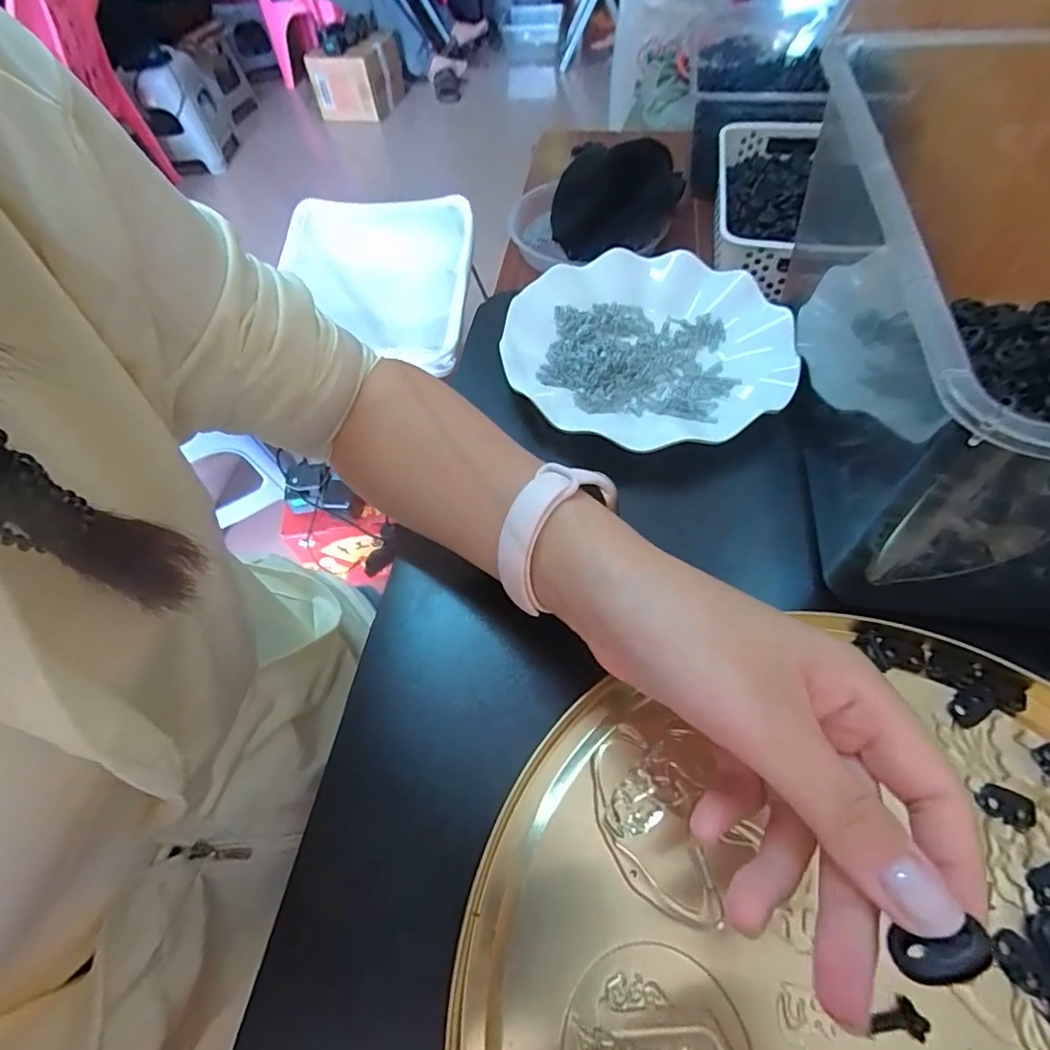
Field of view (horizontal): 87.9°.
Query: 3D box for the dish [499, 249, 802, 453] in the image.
[{"bbox_3d":[0.079,-0.119,0.361,0.179,0.023,0.178,-2,57,3],"label":"dish"}]

